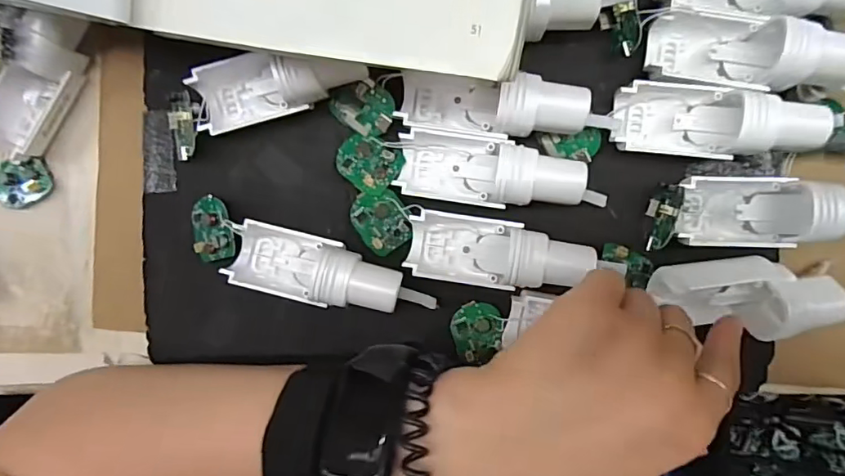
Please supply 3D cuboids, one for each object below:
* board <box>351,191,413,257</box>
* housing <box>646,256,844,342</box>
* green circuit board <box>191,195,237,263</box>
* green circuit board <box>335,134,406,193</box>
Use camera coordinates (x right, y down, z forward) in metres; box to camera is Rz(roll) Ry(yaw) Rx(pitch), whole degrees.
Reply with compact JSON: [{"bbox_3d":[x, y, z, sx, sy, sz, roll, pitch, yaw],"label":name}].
[{"bbox_3d":[-0.022,-0.010,0.280,0.028,0.005,0.033,-31,92,3],"label":"board"},{"bbox_3d":[0.158,0.028,0.254,0.094,0.024,0.036,8,94,0],"label":"housing"},{"bbox_3d":[-0.115,-0.005,0.283,0.026,0.006,0.034,-21,88,23],"label":"green circuit board"},{"bbox_3d":[-0.029,-0.039,0.277,0.035,0.008,0.028,22,94,0],"label":"green circuit board"}]

